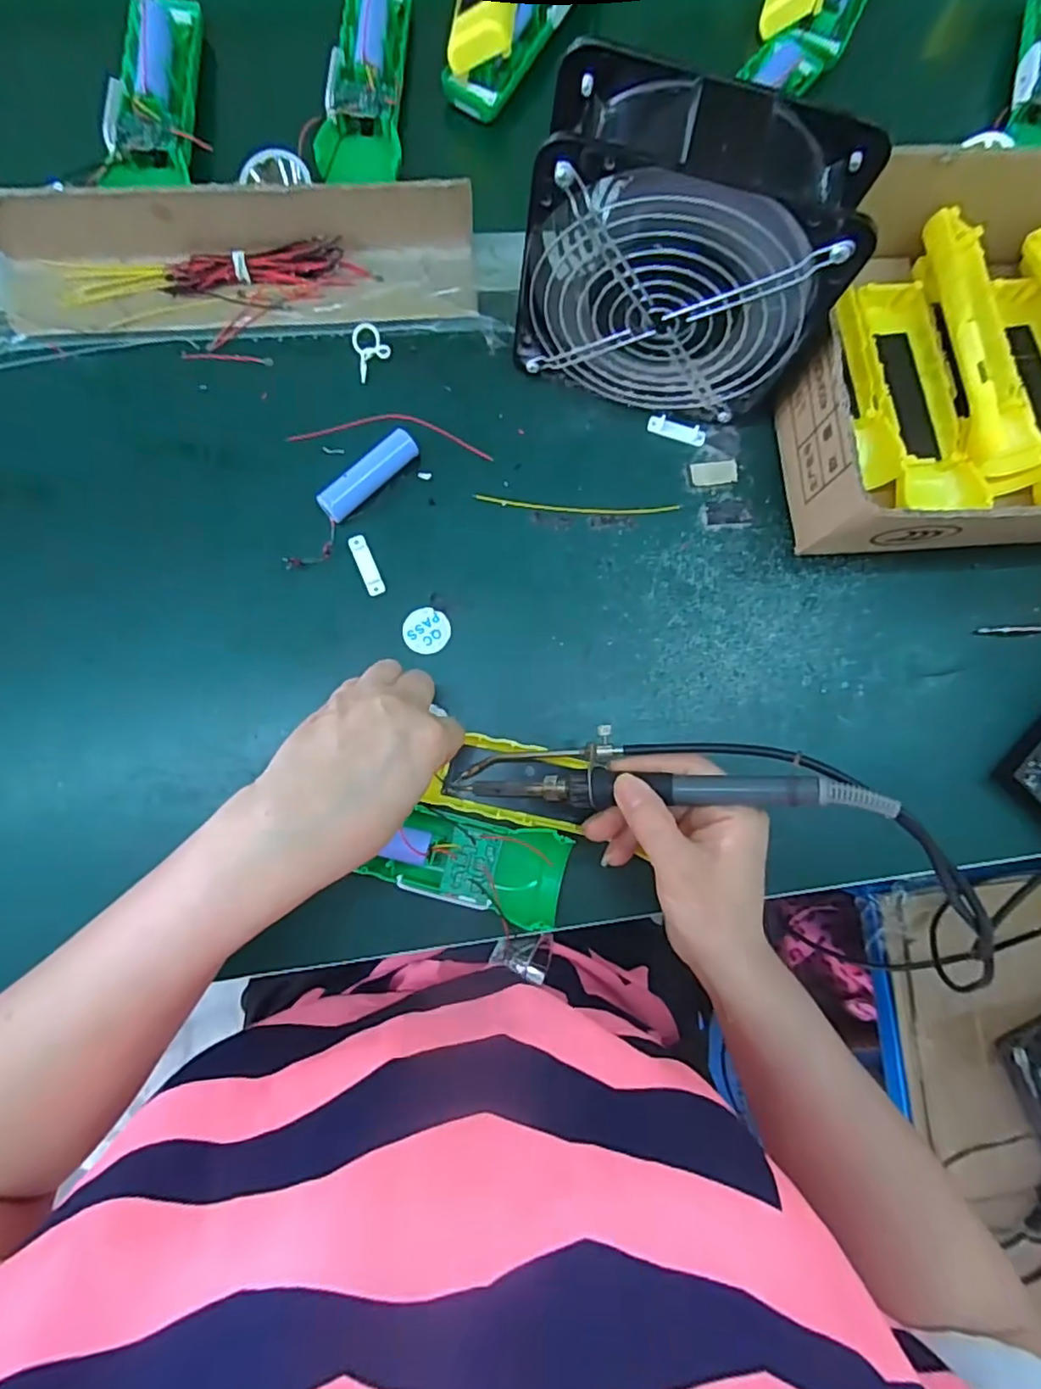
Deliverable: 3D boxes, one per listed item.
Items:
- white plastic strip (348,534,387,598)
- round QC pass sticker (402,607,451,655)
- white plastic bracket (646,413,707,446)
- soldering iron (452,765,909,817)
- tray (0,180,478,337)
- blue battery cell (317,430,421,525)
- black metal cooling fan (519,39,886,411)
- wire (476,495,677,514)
[{"bbox_3d":[-0.091,-0.077,0.370,0.010,0.004,0.038,-22,86,-7],"label":"white plastic strip"},{"bbox_3d":[-0.056,-0.038,0.370,0.028,0.004,0.027,0,84,-4],"label":"round QC pass sticker"},{"bbox_3d":[0.100,-0.168,0.396,0.037,0.004,0.011,18,83,-2],"label":"white plastic bracket"},{"bbox_3d":[0.064,0.047,0.309,0.208,0.017,0.018,-2,83,22],"label":"soldering iron"},{"bbox_3d":[-0.168,-0.258,0.367,0.281,0.036,0.071,-7,84,-5],"label":"tray"},{"bbox_3d":[-0.089,-0.128,0.369,0.020,0.015,0.065,44,82,1],"label":"blue battery cell"},{"bbox_3d":[0.083,-0.219,0.329,0.157,0.147,0.062,13,83,-3],"label":"black metal cooling fan"},{"bbox_3d":[0.036,-0.116,0.385,0.125,0.005,0.007,1,83,-4],"label":"wire"}]

